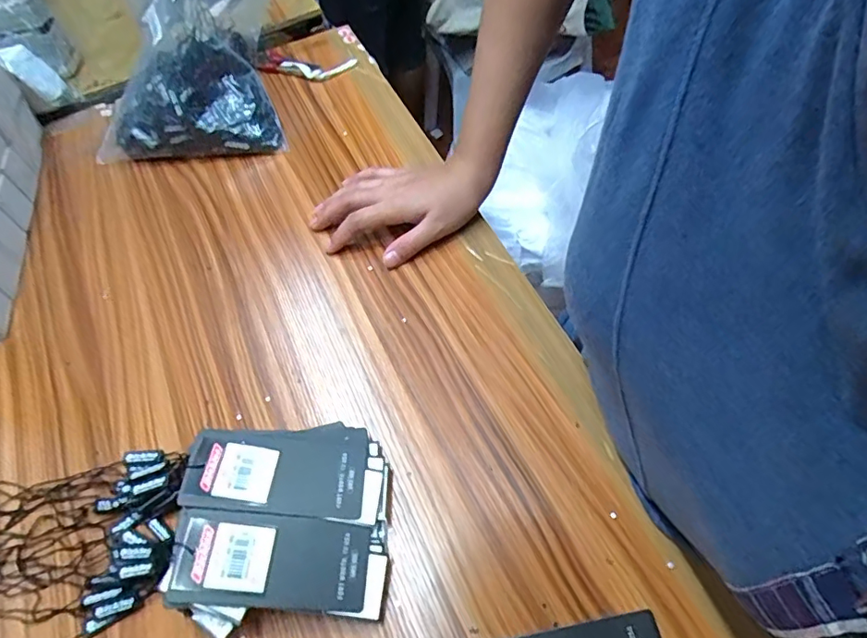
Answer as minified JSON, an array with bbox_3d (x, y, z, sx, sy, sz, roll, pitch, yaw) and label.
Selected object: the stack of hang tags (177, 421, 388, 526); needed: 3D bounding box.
[{"bbox_3d":[-0.095,0.097,0.348,0.125,0.051,0.066,0,59,4],"label":"stack of hang tags"}]

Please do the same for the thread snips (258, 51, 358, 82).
[{"bbox_3d":[-0.144,-0.287,0.602,0.104,0.018,0.048,5,59,7],"label":"thread snips"}]

